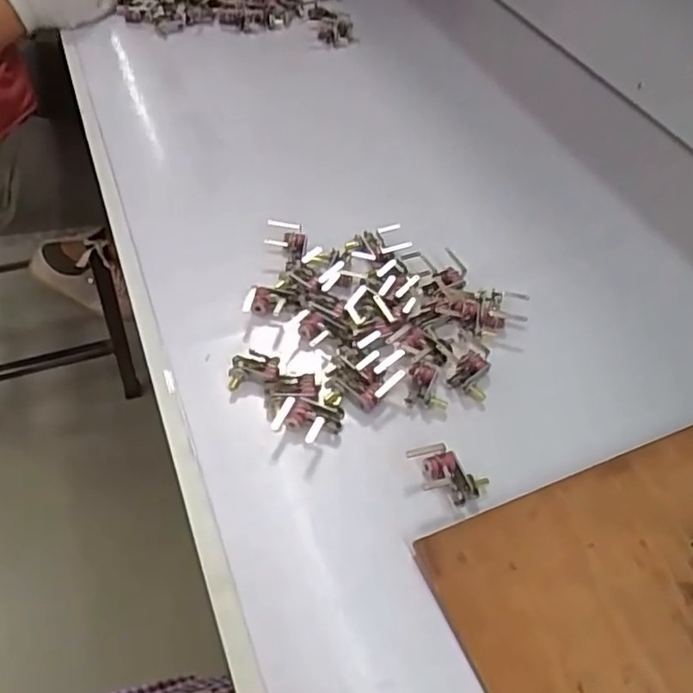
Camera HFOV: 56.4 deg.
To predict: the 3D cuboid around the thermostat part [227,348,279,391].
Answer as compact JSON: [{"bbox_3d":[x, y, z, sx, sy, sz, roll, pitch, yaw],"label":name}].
[{"bbox_3d":[-0.062,0.015,0.437,0.033,0.012,0.026,-2,49,-3],"label":"thermostat part"}]

